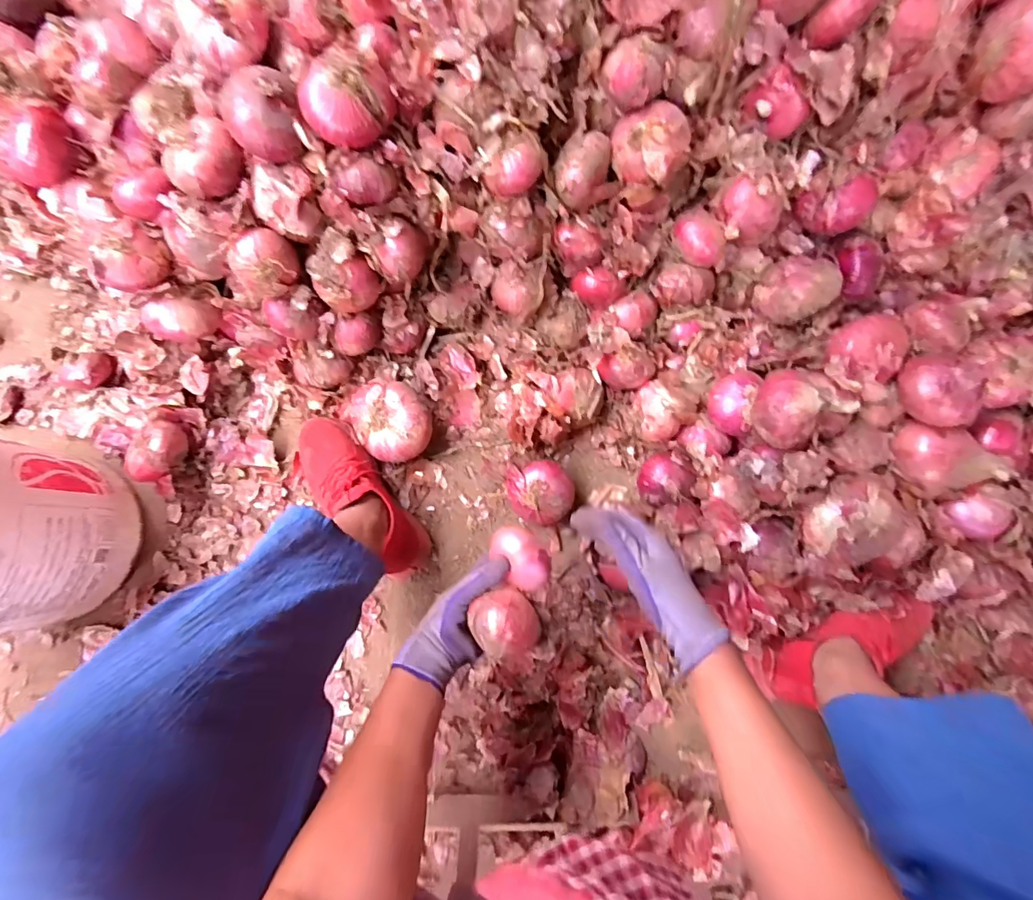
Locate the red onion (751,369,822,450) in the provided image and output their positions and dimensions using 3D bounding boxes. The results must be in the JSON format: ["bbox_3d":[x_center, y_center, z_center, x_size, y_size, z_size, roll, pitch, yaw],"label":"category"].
[{"bbox_3d":[0.300,-0.042,0.534,0.061,0.073,0.082,-12,81,-2],"label":"red onion"}]

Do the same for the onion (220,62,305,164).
[{"bbox_3d":[-0.254,-0.337,0.482,0.076,0.068,0.067,-33,82,-5],"label":"onion"}]

